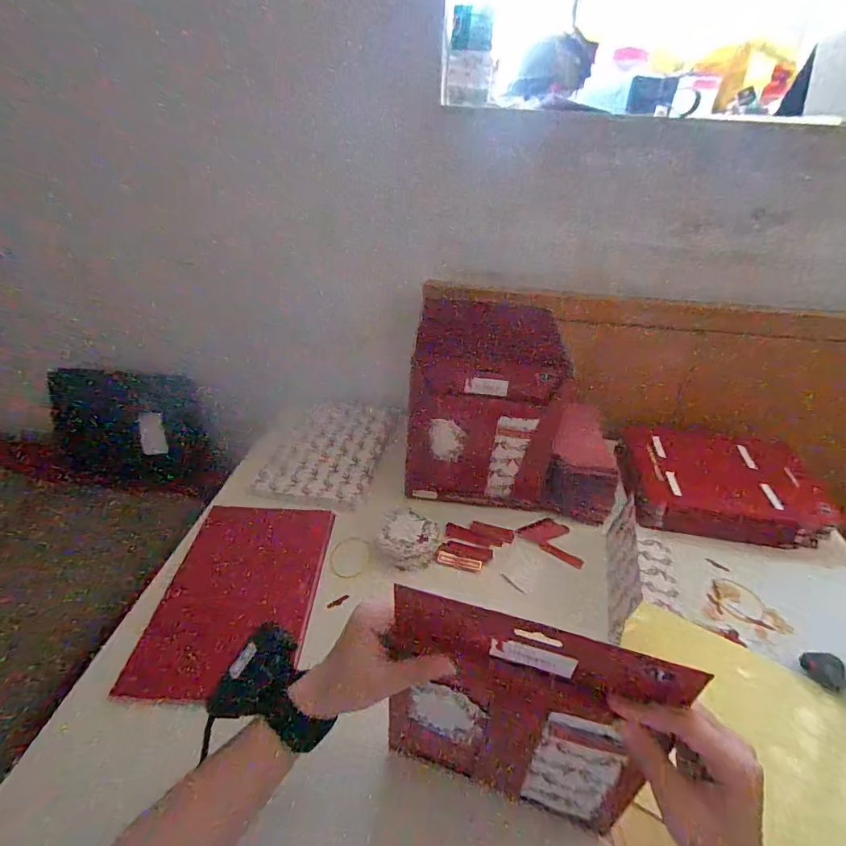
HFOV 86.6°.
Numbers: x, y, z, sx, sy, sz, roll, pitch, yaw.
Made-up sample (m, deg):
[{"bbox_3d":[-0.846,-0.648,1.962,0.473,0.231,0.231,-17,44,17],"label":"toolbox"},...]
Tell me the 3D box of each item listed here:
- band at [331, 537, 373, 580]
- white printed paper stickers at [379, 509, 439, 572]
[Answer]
[{"bbox_3d":[-0.096,0.182,0.611,0.053,0.004,0.065,13,43,-7],"label":"band"},{"bbox_3d":[-0.019,0.156,0.600,0.077,0.036,0.077,2,33,-2],"label":"white printed paper stickers"}]

